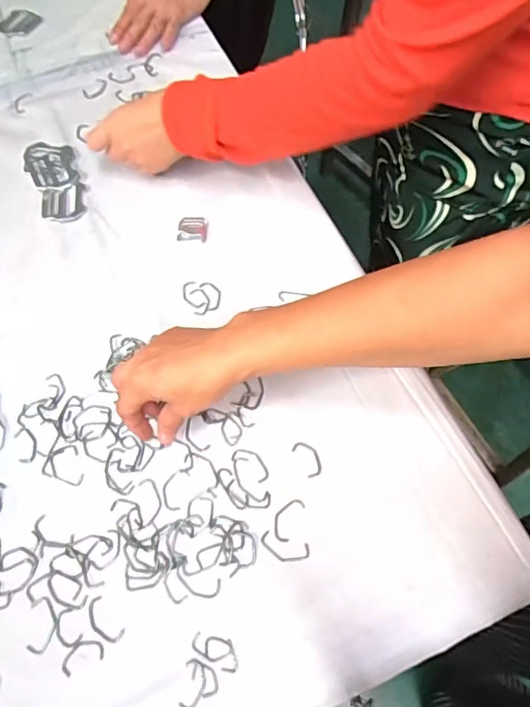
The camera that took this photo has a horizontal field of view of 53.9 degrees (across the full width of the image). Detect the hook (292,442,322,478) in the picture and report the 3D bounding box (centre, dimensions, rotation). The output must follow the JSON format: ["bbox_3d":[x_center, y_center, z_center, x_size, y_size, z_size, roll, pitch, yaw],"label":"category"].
[{"bbox_3d":[0.038,0.090,0.449,0.018,0.004,0.032,-28,66,-12],"label":"hook"}]

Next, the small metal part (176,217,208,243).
[{"bbox_3d":[-0.078,-0.136,0.563,0.031,0.006,0.031,5,63,3],"label":"small metal part"}]

